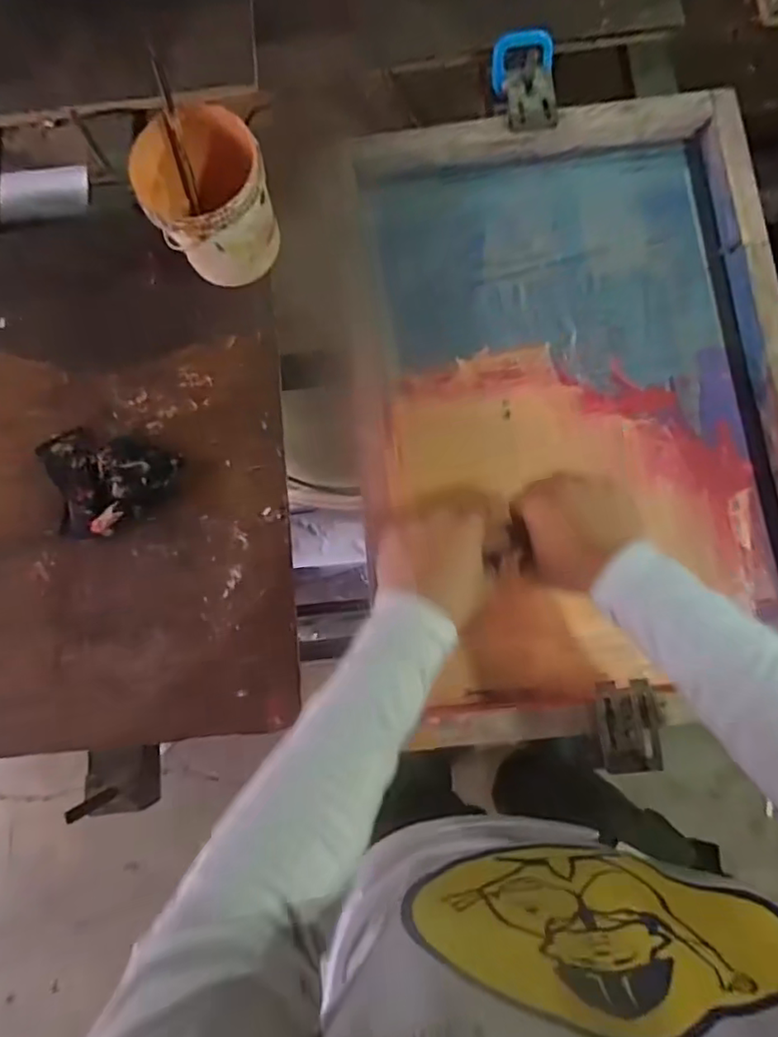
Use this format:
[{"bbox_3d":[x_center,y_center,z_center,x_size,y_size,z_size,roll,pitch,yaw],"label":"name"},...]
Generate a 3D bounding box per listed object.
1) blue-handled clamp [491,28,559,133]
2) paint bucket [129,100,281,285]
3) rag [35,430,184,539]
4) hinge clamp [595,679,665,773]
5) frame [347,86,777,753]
[{"bbox_3d":[0.159,-0.493,0.663,0.066,0.046,0.130,-7,79,0],"label":"blue-handled clamp"},{"bbox_3d":[-0.186,-0.328,0.618,0.120,0.130,0.132,-34,81,-5],"label":"paint bucket"},{"bbox_3d":[-0.309,-0.037,0.610,0.155,0.032,0.114,12,80,3],"label":"rag"},{"bbox_3d":[0.220,0.189,0.529,0.054,0.023,0.078,-5,79,0],"label":"hinge clamp"},{"bbox_3d":[0.191,-0.133,0.607,0.432,0.060,0.632,-6,79,0],"label":"frame"}]

